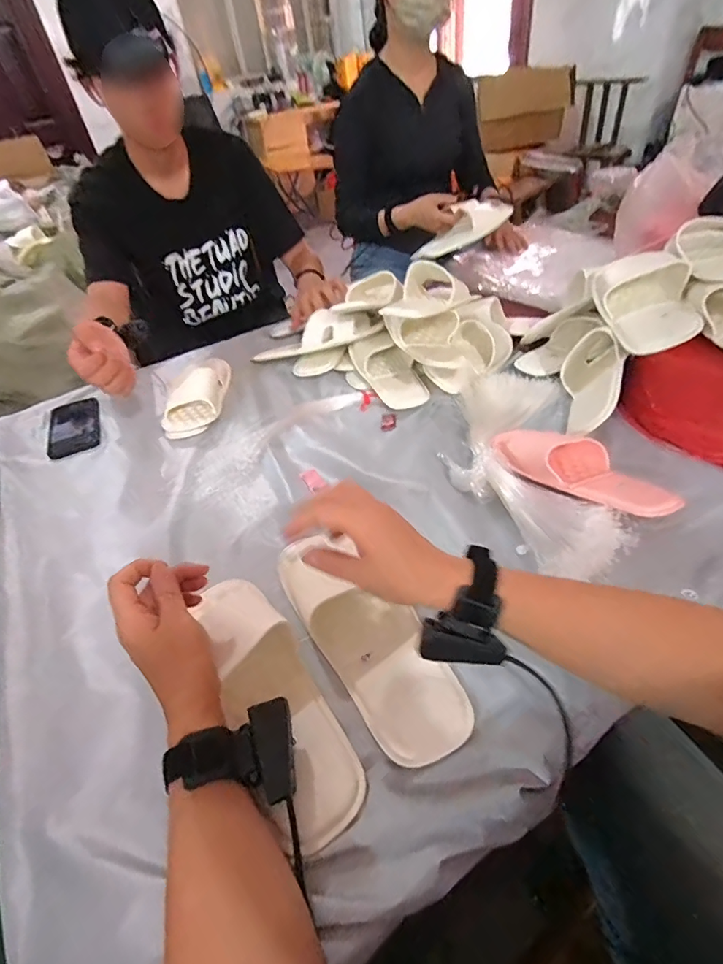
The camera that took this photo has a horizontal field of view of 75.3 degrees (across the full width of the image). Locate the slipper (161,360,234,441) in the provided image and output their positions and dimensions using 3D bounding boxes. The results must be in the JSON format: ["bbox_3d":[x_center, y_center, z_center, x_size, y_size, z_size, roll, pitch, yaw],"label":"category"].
[{"bbox_3d":[-0.285,-0.157,0.811,0.087,0.057,0.208,-7,42,1],"label":"slipper"}]

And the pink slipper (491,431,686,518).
[{"bbox_3d":[0.269,-0.017,0.584,0.108,0.048,0.225,-33,48,-26],"label":"pink slipper"}]

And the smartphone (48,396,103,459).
[{"bbox_3d":[-0.497,-0.098,0.810,0.080,0.005,0.172,-22,44,-15],"label":"smartphone"}]

